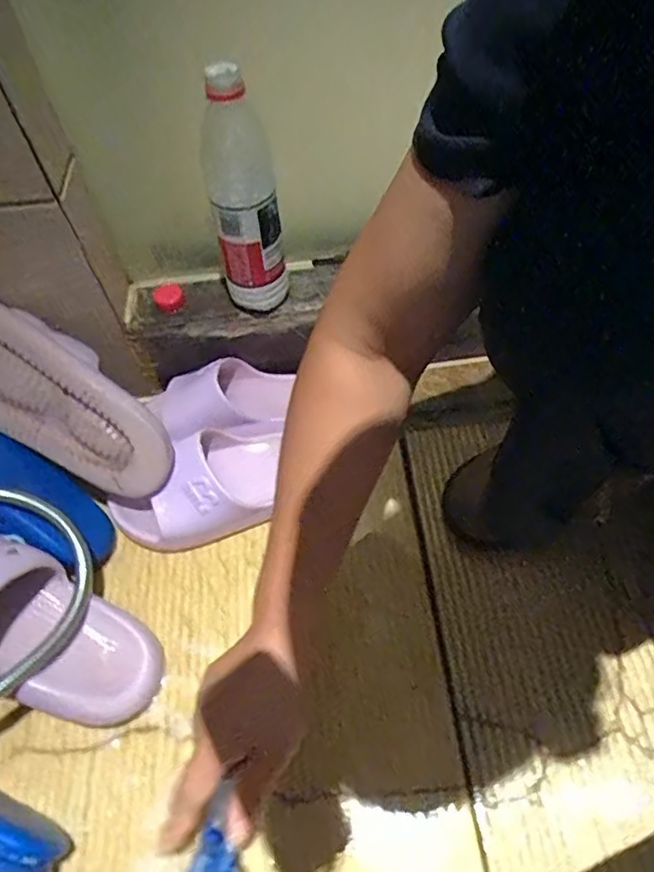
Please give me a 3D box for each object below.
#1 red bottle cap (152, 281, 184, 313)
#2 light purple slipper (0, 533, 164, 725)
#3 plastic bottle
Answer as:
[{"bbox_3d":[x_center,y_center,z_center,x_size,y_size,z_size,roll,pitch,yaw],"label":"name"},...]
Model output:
[{"bbox_3d":[-0.168,-0.147,0.615,0.030,0.016,0.030,-2,56,3],"label":"red bottle cap"},{"bbox_3d":[-0.262,0.147,0.476,0.269,0.066,0.108,28,60,-10],"label":"light purple slipper"},{"bbox_3d":[-0.076,-0.209,0.529,0.061,0.215,0.052,-8,55,-1],"label":"plastic bottle"}]

